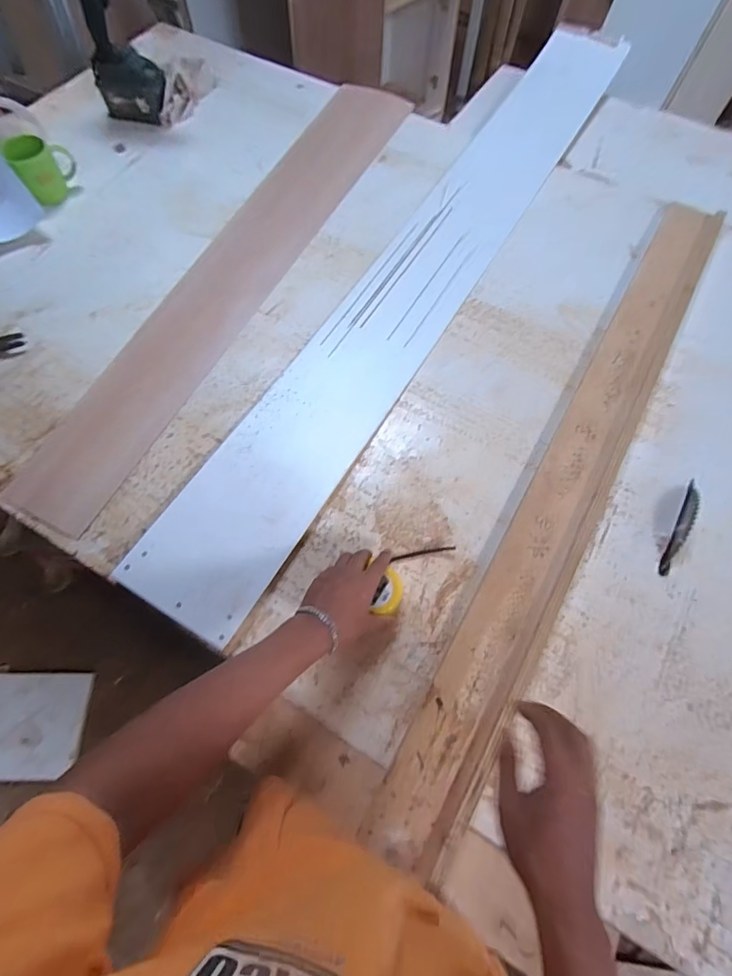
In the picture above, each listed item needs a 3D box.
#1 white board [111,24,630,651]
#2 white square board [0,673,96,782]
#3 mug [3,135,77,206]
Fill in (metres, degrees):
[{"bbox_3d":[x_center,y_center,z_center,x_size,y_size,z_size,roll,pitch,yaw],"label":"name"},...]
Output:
[{"bbox_3d":[0.141,-0.463,0.871,0.187,0.028,1.598,29,70,11],"label":"white board"},{"bbox_3d":[-0.981,0.677,1.258,0.322,0.022,0.269,6,70,-11],"label":"white square board"},{"bbox_3d":[-0.635,-0.636,0.882,0.109,0.101,0.081,-34,71,-13],"label":"mug"}]

